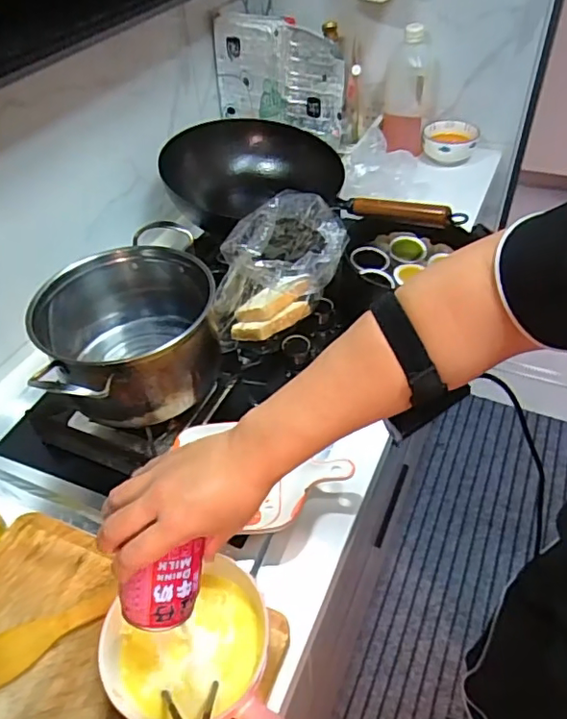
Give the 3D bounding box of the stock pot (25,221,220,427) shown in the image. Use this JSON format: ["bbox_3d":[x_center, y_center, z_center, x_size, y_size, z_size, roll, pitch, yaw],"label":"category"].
[{"bbox_3d":[-0.192,-0.036,0.722,0.241,0.148,0.221,-34,55,-22],"label":"stock pot"}]

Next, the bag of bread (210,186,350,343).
[{"bbox_3d":[-0.002,-0.140,0.823,0.177,0.204,0.216,5,50,10],"label":"bag of bread"}]

